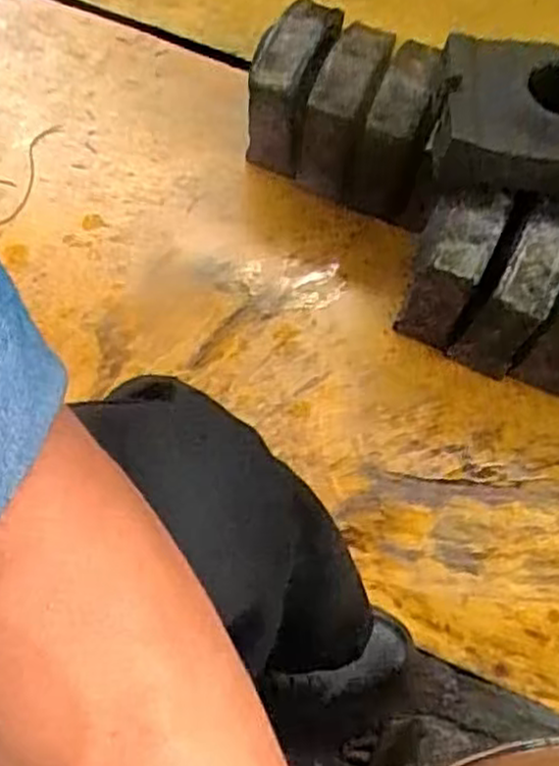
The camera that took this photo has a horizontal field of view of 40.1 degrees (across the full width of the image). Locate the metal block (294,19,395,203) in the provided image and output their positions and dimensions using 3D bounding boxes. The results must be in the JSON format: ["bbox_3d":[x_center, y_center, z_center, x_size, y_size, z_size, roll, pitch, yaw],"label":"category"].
[{"bbox_3d":[0.081,-0.342,0.963,0.078,0.170,0.148,19,65,6],"label":"metal block"}]

